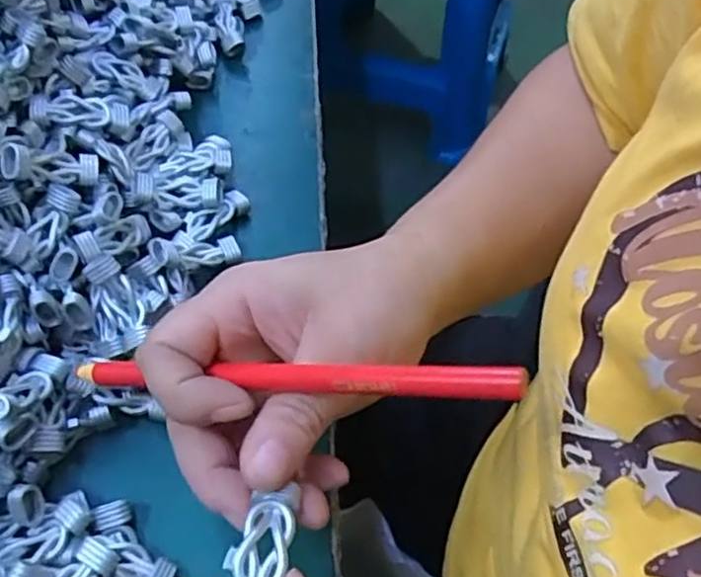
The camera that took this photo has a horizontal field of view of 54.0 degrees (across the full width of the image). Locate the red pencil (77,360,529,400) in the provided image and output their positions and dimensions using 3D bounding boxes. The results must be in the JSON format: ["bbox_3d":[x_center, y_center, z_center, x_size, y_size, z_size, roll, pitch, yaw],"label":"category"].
[{"bbox_3d":[-0.027,0.029,0.223,0.165,0.008,0.008,-2,54,26],"label":"red pencil"}]

